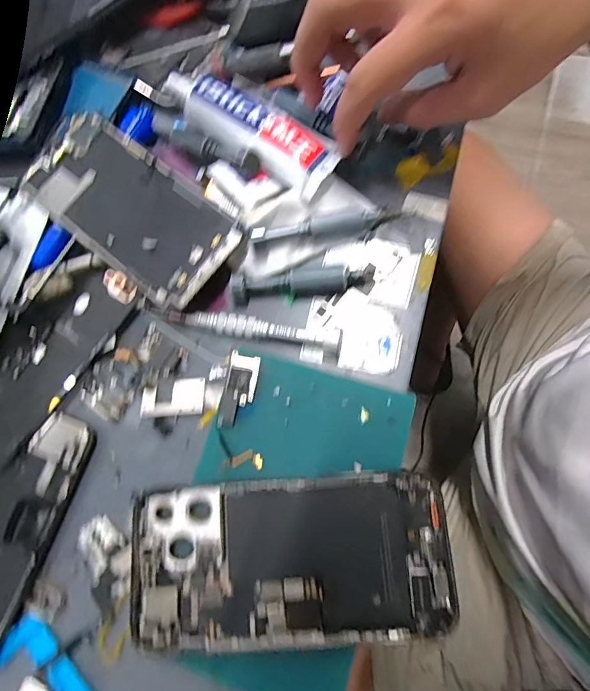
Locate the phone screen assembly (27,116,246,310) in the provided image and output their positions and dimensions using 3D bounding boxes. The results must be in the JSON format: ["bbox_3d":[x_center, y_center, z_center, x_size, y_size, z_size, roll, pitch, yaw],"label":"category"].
[{"bbox_3d":[-0.108,-0.091,0.273,0.149,0.004,0.071,39,84,13],"label":"phone screen assembly"}]

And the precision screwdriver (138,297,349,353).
[{"bbox_3d":[-0.033,-0.013,0.258,0.124,0.013,0.013,11,78,4],"label":"precision screwdriver"}]

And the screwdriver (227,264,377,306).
[{"bbox_3d":[0.005,-0.040,0.262,0.090,0.010,0.016,-7,74,4],"label":"screwdriver"}]

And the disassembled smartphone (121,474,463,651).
[{"bbox_3d":[-0.002,0.108,0.212,0.159,0.006,0.075,-3,73,2],"label":"disassembled smartphone"}]

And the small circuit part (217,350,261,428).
[{"bbox_3d":[-0.032,0.026,0.238,0.017,0.004,0.042,12,81,-5],"label":"small circuit part"}]

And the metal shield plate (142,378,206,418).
[{"bbox_3d":[-0.075,0.032,0.256,0.038,0.004,0.022,-5,74,5],"label":"metal shield plate"}]

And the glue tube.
[{"bbox_3d":[-0.036,-0.149,0.281,0.138,0.021,0.036,36,81,14],"label":"glue tube"}]

